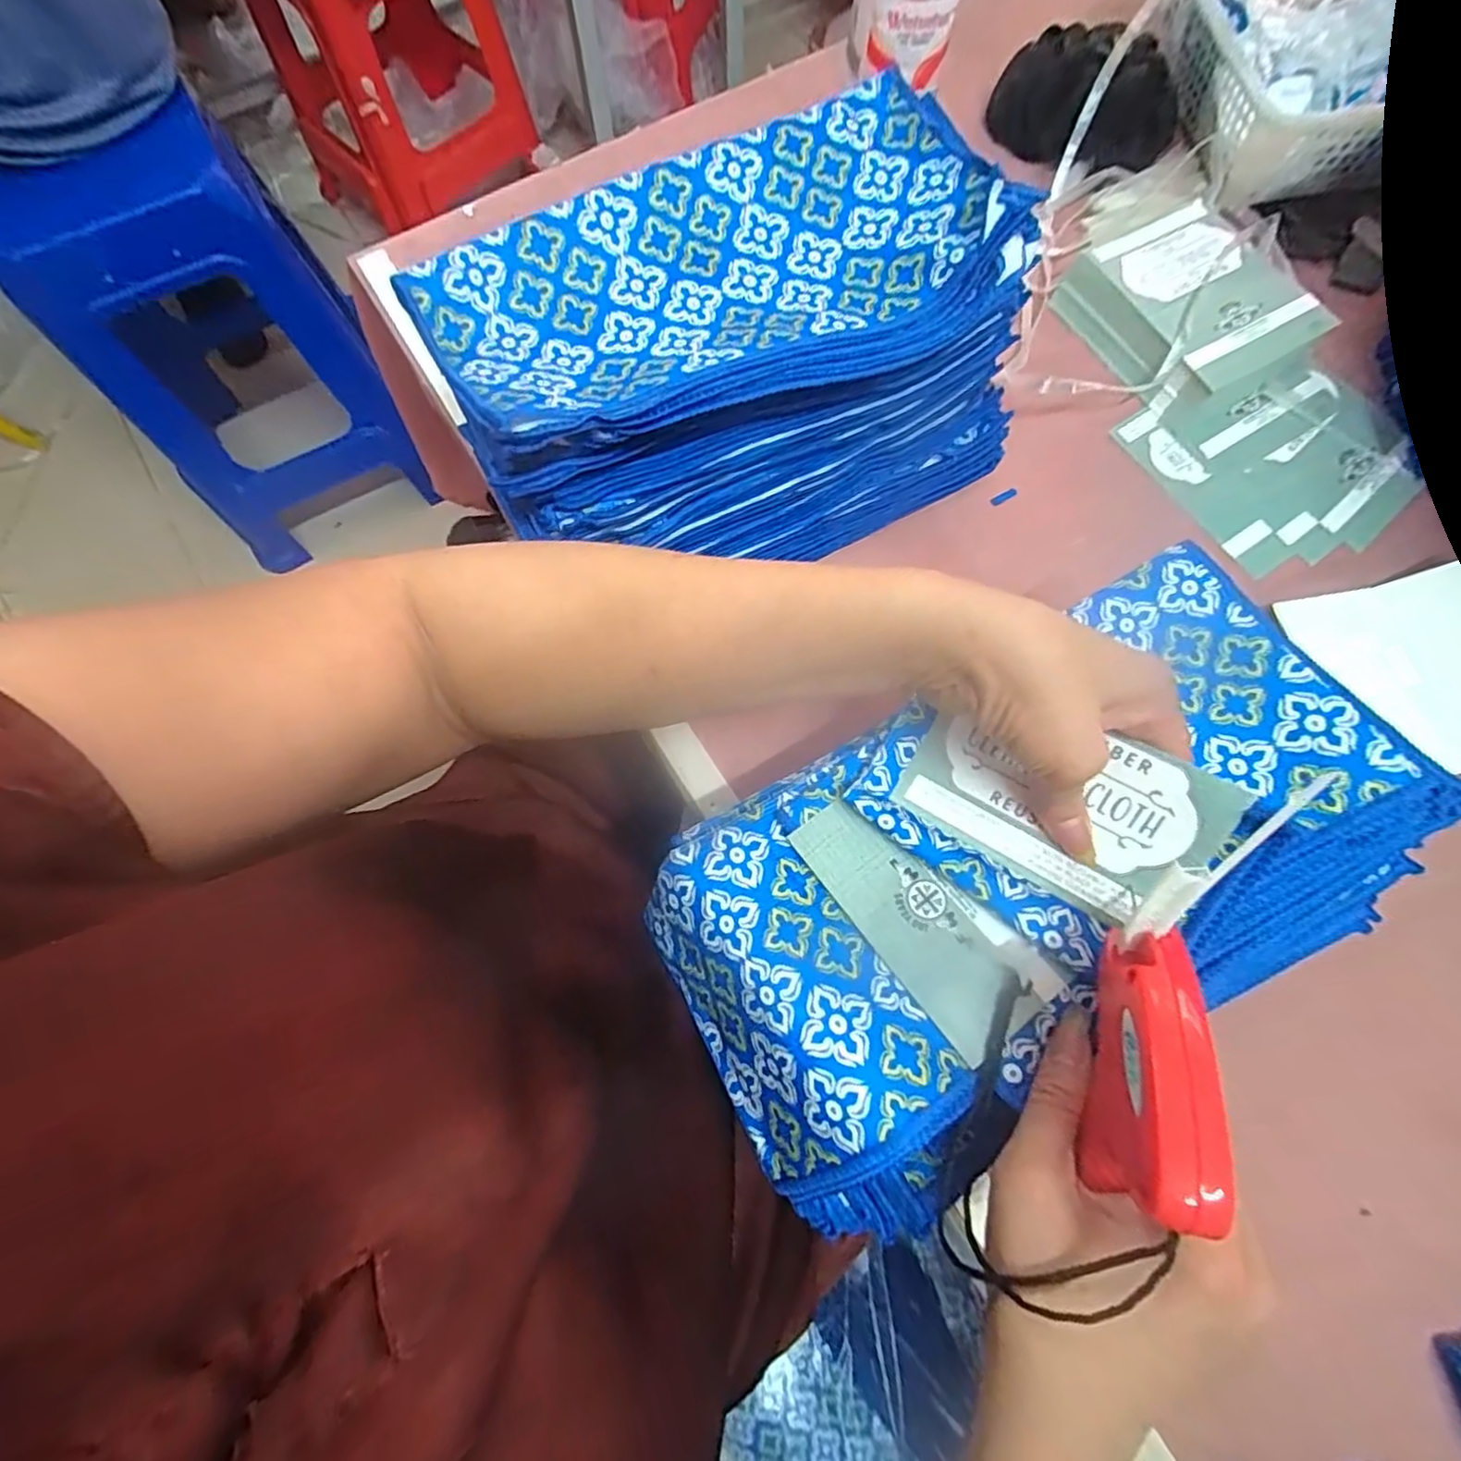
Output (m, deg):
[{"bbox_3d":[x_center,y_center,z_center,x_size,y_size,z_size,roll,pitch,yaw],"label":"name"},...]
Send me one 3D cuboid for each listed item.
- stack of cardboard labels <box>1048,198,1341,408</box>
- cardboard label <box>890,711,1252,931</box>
[{"bbox_3d":[0.348,-0.326,0.500,0.152,0.032,0.151,-28,74,-9],"label":"stack of cardboard labels"},{"bbox_3d":[0.137,0.030,0.283,0.116,0.014,0.072,31,108,24],"label":"cardboard label"}]

